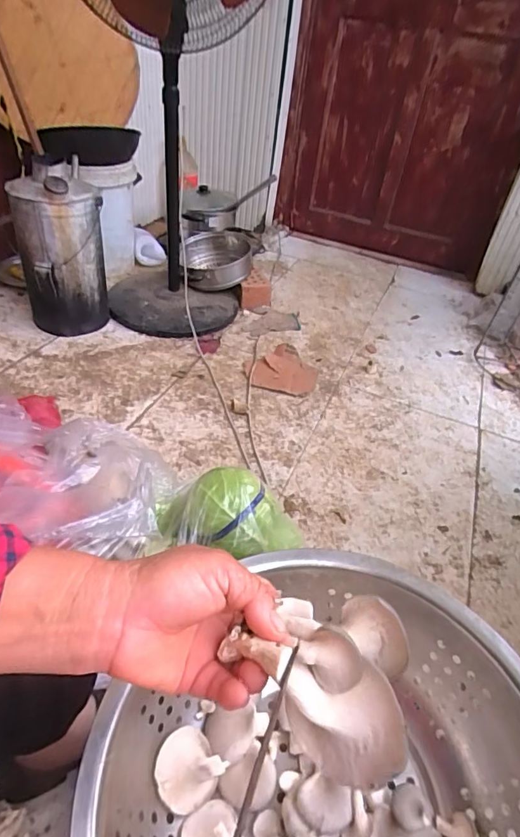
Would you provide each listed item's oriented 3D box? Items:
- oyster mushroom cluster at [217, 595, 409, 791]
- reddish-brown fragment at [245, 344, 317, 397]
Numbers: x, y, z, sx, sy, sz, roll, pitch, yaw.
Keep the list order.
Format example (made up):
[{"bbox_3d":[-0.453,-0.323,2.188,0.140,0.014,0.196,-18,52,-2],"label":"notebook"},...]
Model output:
[{"bbox_3d":[0.040,0.149,0.275,0.105,0.073,0.068,28,46,21],"label":"oyster mushroom cluster"},{"bbox_3d":[0.065,-0.146,1.352,0.203,0.019,0.211,4,42,-4],"label":"reddish-brown fragment"}]

